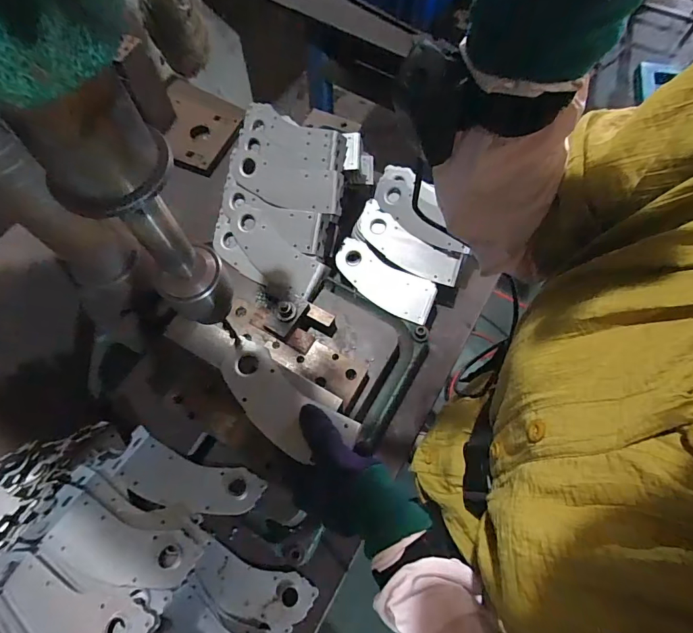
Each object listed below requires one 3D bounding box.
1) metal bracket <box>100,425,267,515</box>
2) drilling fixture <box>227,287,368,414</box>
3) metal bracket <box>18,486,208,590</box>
[{"bbox_3d":[-0.199,0.199,0.508,0.181,0.018,0.069,17,52,8],"label":"metal bracket"},{"bbox_3d":[-0.063,0.033,0.570,0.220,0.047,0.103,39,72,13],"label":"drilling fixture"},{"bbox_3d":[-0.256,0.250,0.454,0.183,0.016,0.068,15,50,12],"label":"metal bracket"}]

